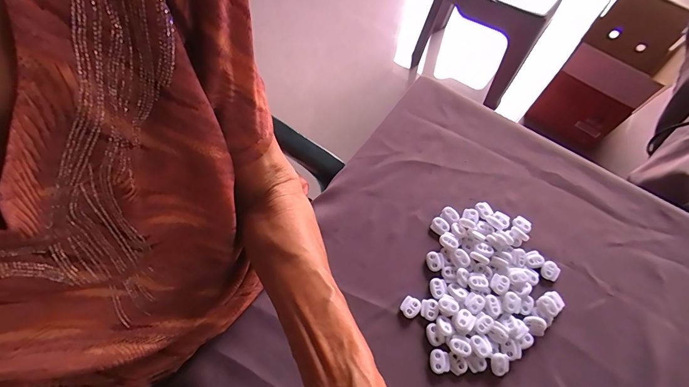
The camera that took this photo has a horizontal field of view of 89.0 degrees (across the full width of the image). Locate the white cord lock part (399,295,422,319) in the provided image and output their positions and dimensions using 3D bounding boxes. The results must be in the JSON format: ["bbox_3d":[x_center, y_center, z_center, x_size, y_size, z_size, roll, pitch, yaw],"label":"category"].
[{"bbox_3d":[0.073,0.125,0.386,0.020,0.004,0.022,39,69,15],"label":"white cord lock part"}]

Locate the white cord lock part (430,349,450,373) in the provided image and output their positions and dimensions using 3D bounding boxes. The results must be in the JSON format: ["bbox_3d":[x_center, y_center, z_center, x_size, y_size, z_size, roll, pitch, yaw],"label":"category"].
[{"bbox_3d":[0.099,0.173,0.361,0.019,0.004,0.022,-4,64,-4],"label":"white cord lock part"}]

